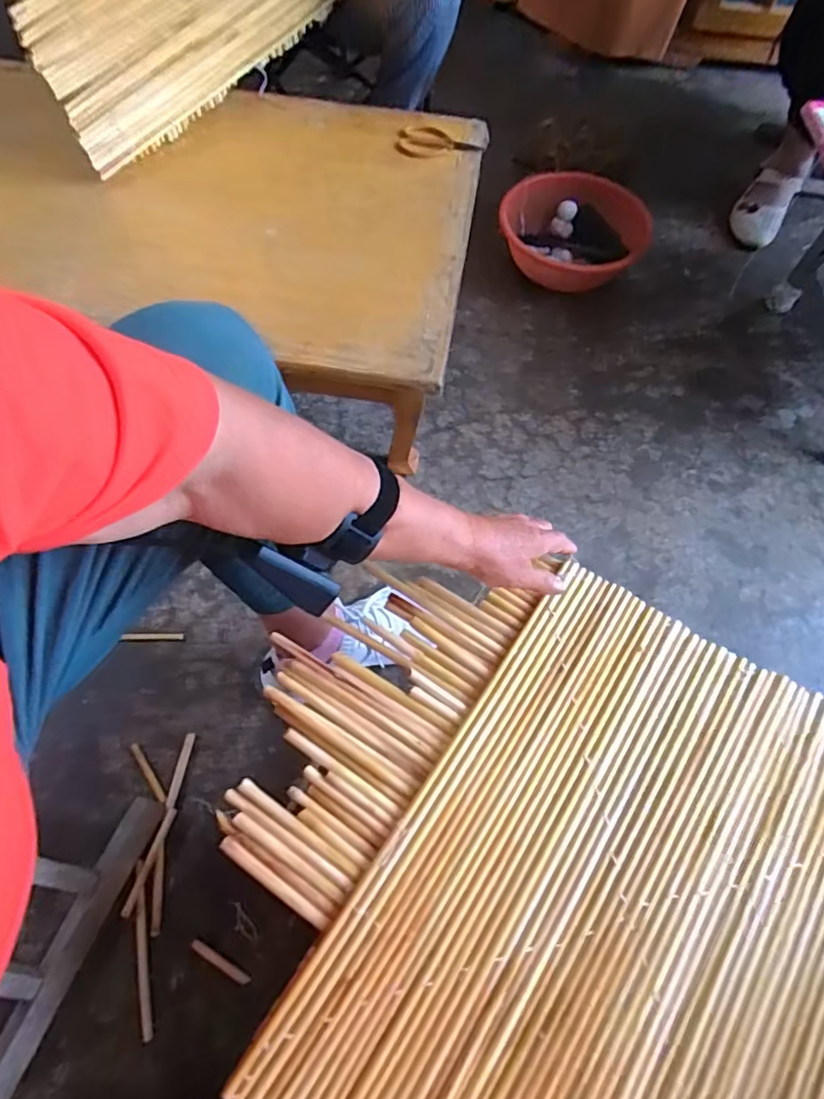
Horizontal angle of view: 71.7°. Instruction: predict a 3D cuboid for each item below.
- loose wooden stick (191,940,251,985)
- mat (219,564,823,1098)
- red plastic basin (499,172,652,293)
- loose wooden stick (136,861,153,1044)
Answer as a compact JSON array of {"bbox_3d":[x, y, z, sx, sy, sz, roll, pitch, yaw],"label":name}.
[{"bbox_3d":[-0.202,0.437,0.604,0.072,0.005,0.010,25,66,10],"label":"loose wooden stick"},{"bbox_3d":[0.147,0.268,0.420,0.590,0.029,0.469,28,66,11],"label":"mat"},{"bbox_3d":[0.304,-0.603,1.084,0.275,0.105,0.218,27,66,11],"label":"red plastic basin"},{"bbox_3d":[-0.288,0.424,0.607,0.013,0.008,0.162,-12,65,-8],"label":"loose wooden stick"}]

